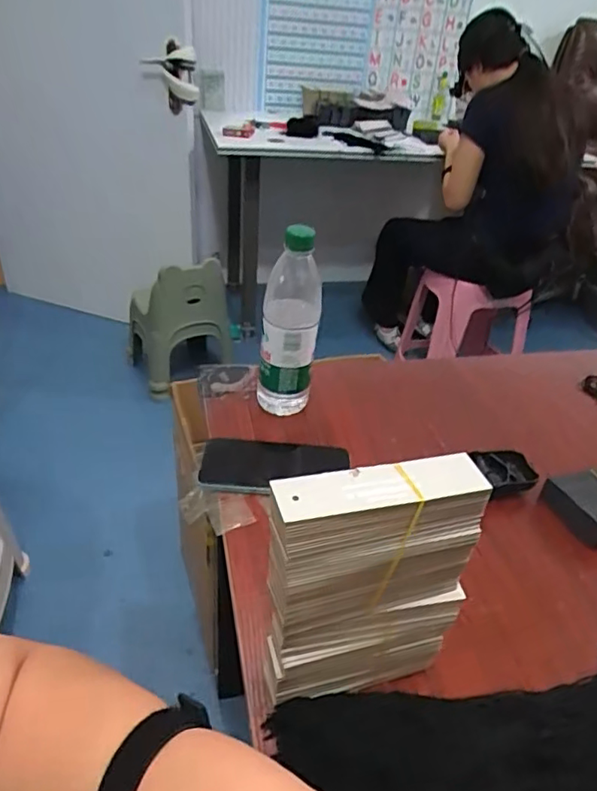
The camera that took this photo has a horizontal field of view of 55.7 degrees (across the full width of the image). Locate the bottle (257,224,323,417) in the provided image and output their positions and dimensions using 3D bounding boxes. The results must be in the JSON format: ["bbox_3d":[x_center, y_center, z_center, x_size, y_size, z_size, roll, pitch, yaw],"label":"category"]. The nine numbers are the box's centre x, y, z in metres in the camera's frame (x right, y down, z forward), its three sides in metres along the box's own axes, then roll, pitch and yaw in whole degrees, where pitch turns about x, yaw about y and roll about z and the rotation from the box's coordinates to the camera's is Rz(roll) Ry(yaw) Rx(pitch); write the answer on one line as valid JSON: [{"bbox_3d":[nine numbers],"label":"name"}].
[{"bbox_3d":[-0.010,-0.080,0.645,0.062,0.225,0.053,6,35,1],"label":"bottle"}]

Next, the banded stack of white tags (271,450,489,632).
[{"bbox_3d":[0.043,0.092,0.350,0.131,0.102,0.032,-7,36,-17],"label":"banded stack of white tags"}]

